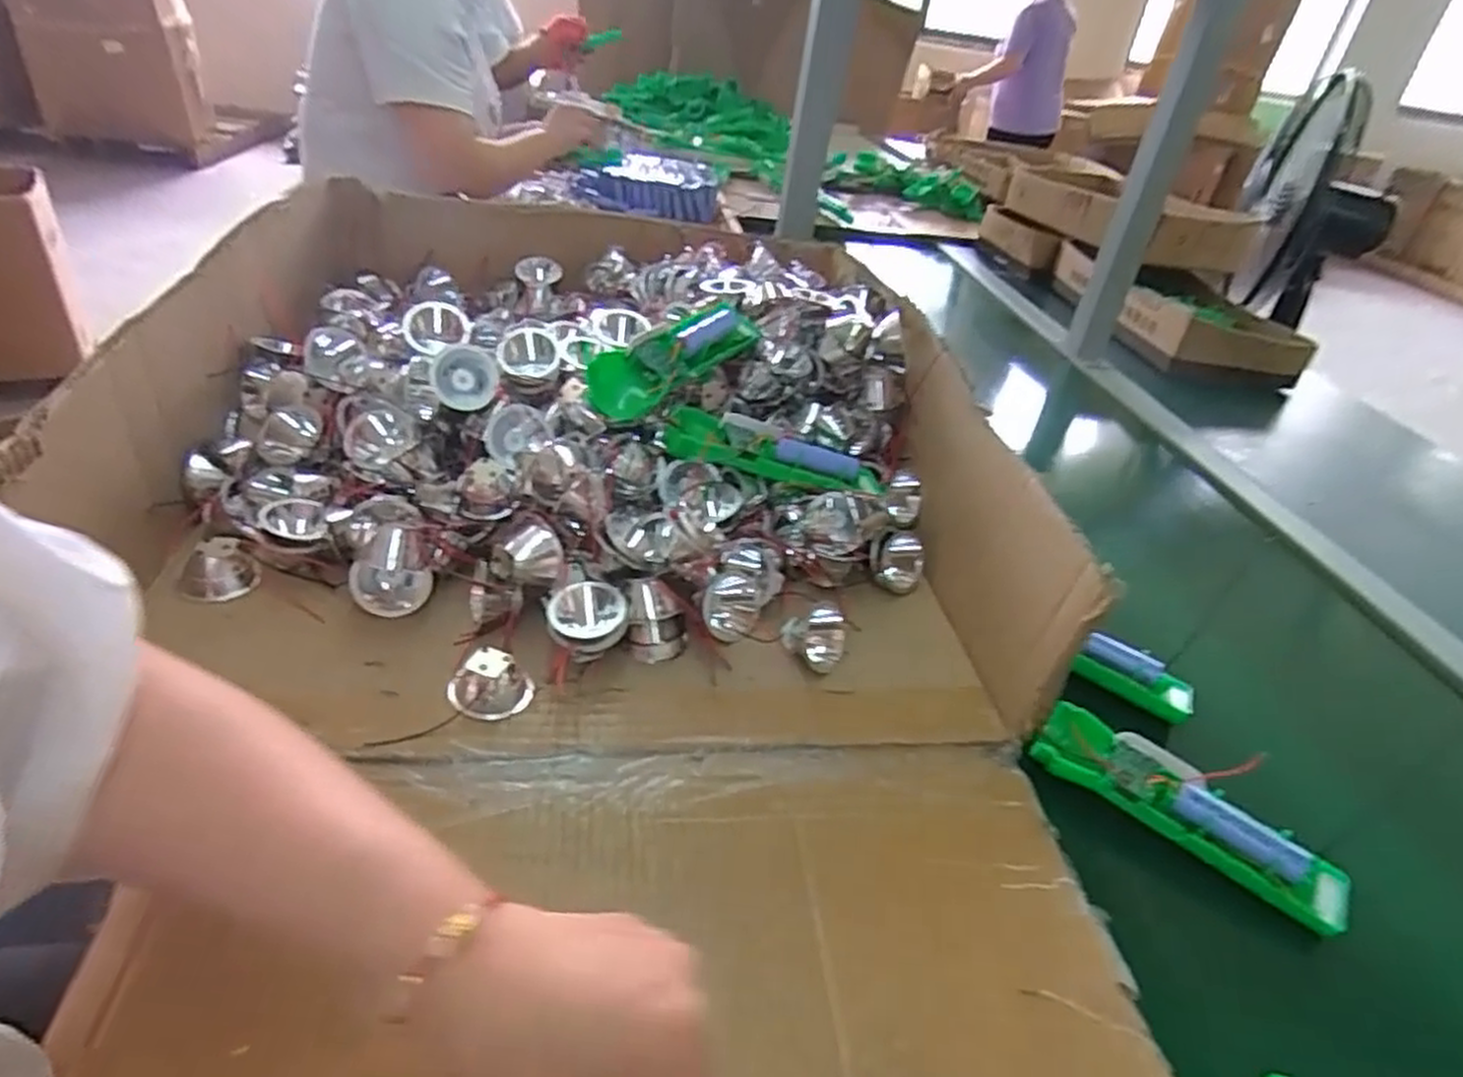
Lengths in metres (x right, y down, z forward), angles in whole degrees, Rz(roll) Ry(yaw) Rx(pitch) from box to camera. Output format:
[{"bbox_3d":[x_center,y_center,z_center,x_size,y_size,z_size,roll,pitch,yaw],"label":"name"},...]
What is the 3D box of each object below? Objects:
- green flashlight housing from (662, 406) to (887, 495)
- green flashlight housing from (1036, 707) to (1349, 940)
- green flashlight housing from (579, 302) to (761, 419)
[{"bbox_3d":[0.038,-0.061,0.572,0.180,0.027,0.050,12,33,-22],"label":"green flashlight housing"},{"bbox_3d":[0.255,0.150,0.441,0.164,0.020,0.050,33,43,30],"label":"green flashlight housing"},{"bbox_3d":[-0.036,-0.127,0.575,0.046,0.053,0.154,29,41,27],"label":"green flashlight housing"}]

